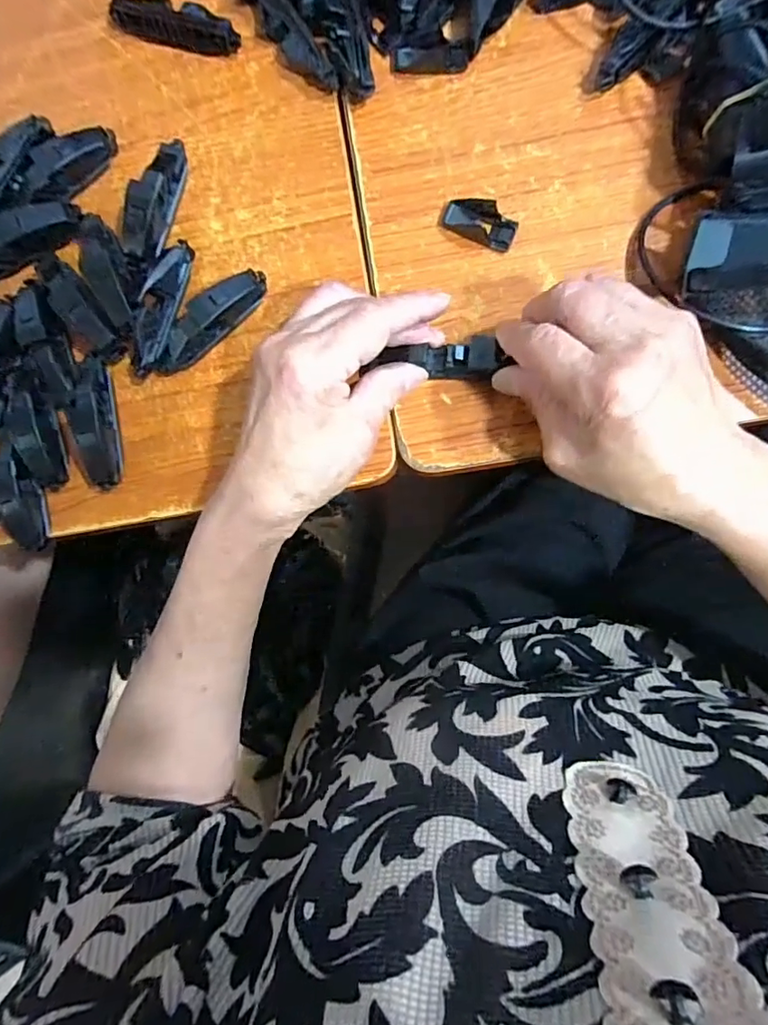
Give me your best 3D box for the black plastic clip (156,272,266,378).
[{"bbox_3d":[-0.104,-0.113,0.316,0.080,0.021,0.018,-41,87,3],"label":"black plastic clip"}]

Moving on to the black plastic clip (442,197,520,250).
[{"bbox_3d":[0.056,-0.166,0.308,0.041,0.011,0.025,22,92,4],"label":"black plastic clip"}]

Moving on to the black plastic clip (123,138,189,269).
[{"bbox_3d":[-0.137,-0.185,0.322,0.021,0.018,0.076,15,91,4],"label":"black plastic clip"}]

